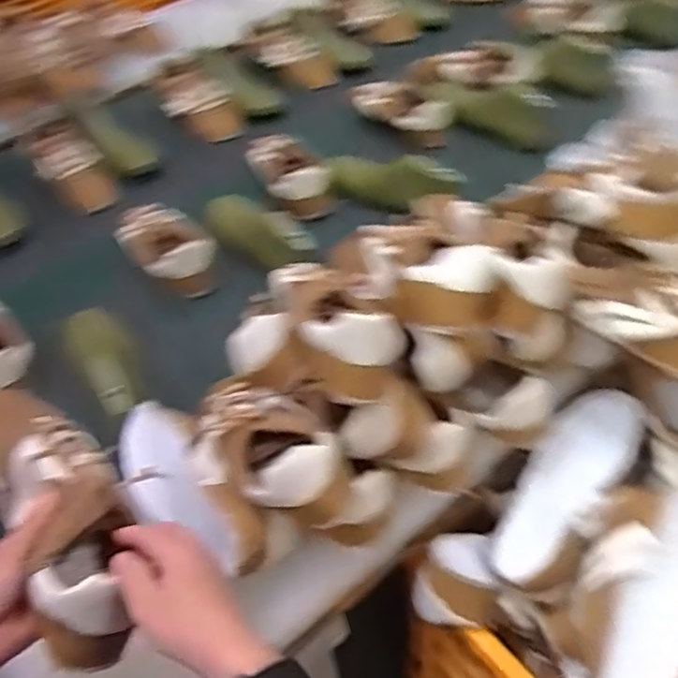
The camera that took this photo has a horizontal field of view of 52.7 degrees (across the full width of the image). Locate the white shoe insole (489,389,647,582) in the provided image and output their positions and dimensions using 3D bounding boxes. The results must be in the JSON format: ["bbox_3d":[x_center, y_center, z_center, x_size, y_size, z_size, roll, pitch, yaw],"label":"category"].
[{"bbox_3d":[0.244,0.154,0.740,0.080,0.056,0.244,33,59,30],"label":"white shoe insole"}]

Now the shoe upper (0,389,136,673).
[{"bbox_3d":[-0.209,0.127,0.515,0.086,0.071,0.222,-25,63,-16],"label":"shoe upper"}]

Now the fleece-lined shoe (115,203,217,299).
[{"bbox_3d":[-0.253,-0.145,0.996,0.102,0.072,0.200,-32,53,-21],"label":"fleece-lined shoe"}]

